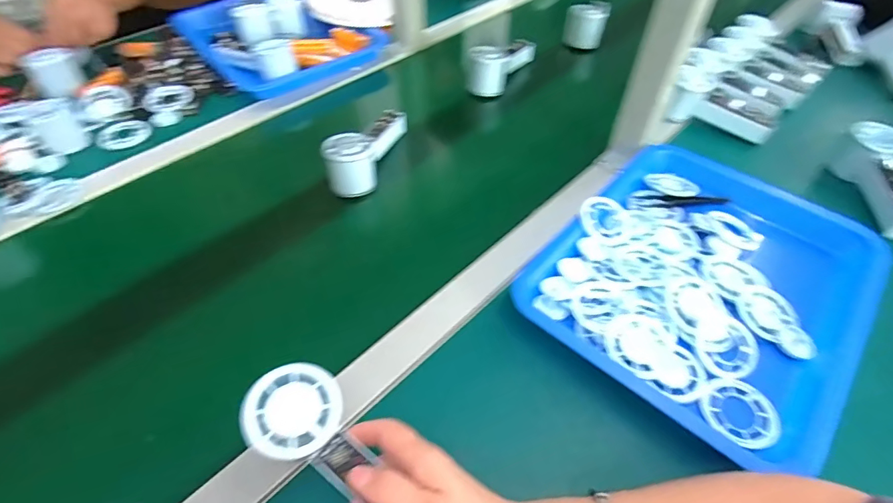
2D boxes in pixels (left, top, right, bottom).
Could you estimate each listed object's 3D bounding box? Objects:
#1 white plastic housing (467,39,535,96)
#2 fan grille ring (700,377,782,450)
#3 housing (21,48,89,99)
[{"bbox_3d":[0.091,-0.303,0.728,0.050,0.062,0.161,29,54,22],"label":"white plastic housing"},{"bbox_3d":[0.247,0.135,0.383,0.059,0.006,0.057,1,49,-1],"label":"fan grille ring"},{"bbox_3d":[-0.567,-0.261,0.665,0.052,0.044,0.057,1,49,-1],"label":"housing"}]

